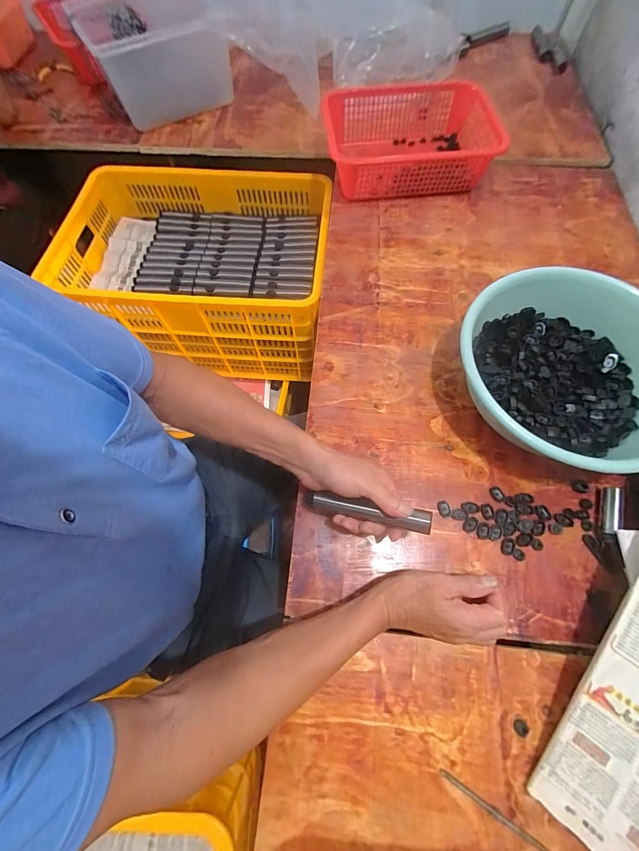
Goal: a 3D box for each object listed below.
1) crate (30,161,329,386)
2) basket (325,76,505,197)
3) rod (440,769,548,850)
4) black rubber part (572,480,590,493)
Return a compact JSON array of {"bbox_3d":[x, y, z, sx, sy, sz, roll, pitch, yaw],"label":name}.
[{"bbox_3d":[-0.295,-0.394,0.848,0.605,0.278,0.404,5,68,4],"label":"crate"},{"bbox_3d":[0.198,-0.582,0.667,0.331,0.100,0.240,-5,69,-1],"label":"basket"},{"bbox_3d":[0.174,0.389,0.325,0.109,0.005,0.008,30,72,12],"label":"rod"},{"bbox_3d":[0.360,0.084,0.443,0.019,0.011,0.018,0,69,1],"label":"black rubber part"}]

